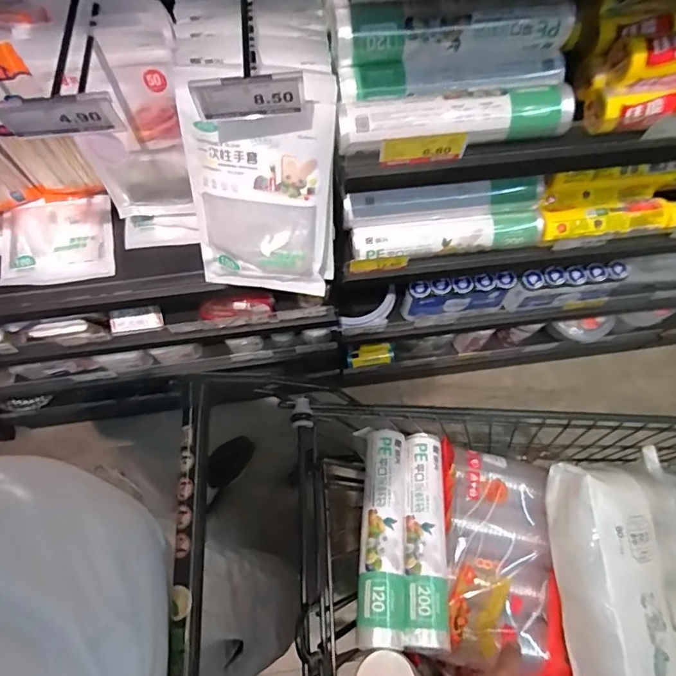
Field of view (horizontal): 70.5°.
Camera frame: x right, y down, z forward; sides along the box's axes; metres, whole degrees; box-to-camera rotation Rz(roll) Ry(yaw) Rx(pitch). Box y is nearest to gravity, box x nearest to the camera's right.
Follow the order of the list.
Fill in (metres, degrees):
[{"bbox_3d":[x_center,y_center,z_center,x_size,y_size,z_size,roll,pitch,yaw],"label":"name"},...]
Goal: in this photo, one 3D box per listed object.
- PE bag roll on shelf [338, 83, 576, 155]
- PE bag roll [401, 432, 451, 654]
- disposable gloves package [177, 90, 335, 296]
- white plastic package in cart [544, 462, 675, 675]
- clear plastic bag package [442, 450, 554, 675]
[{"bbox_3d":[0.129,-0.240,0.525,0.255,0.038,0.042,-5,70,-2],"label":"PE bag roll on shelf"},{"bbox_3d":[0.111,0.245,0.605,0.059,0.041,0.254,5,53,2],"label":"PE bag roll"},{"bbox_3d":[-0.094,-0.150,0.565,0.156,0.238,0.020,8,45,3],"label":"disposable gloves package"},{"bbox_3d":[0.343,0.307,0.594,0.148,0.090,0.290,3,73,-27],"label":"white plastic package in cart"},{"bbox_3d":[0.209,0.276,0.619,0.132,0.039,0.243,5,70,2],"label":"clear plastic bag package"}]

